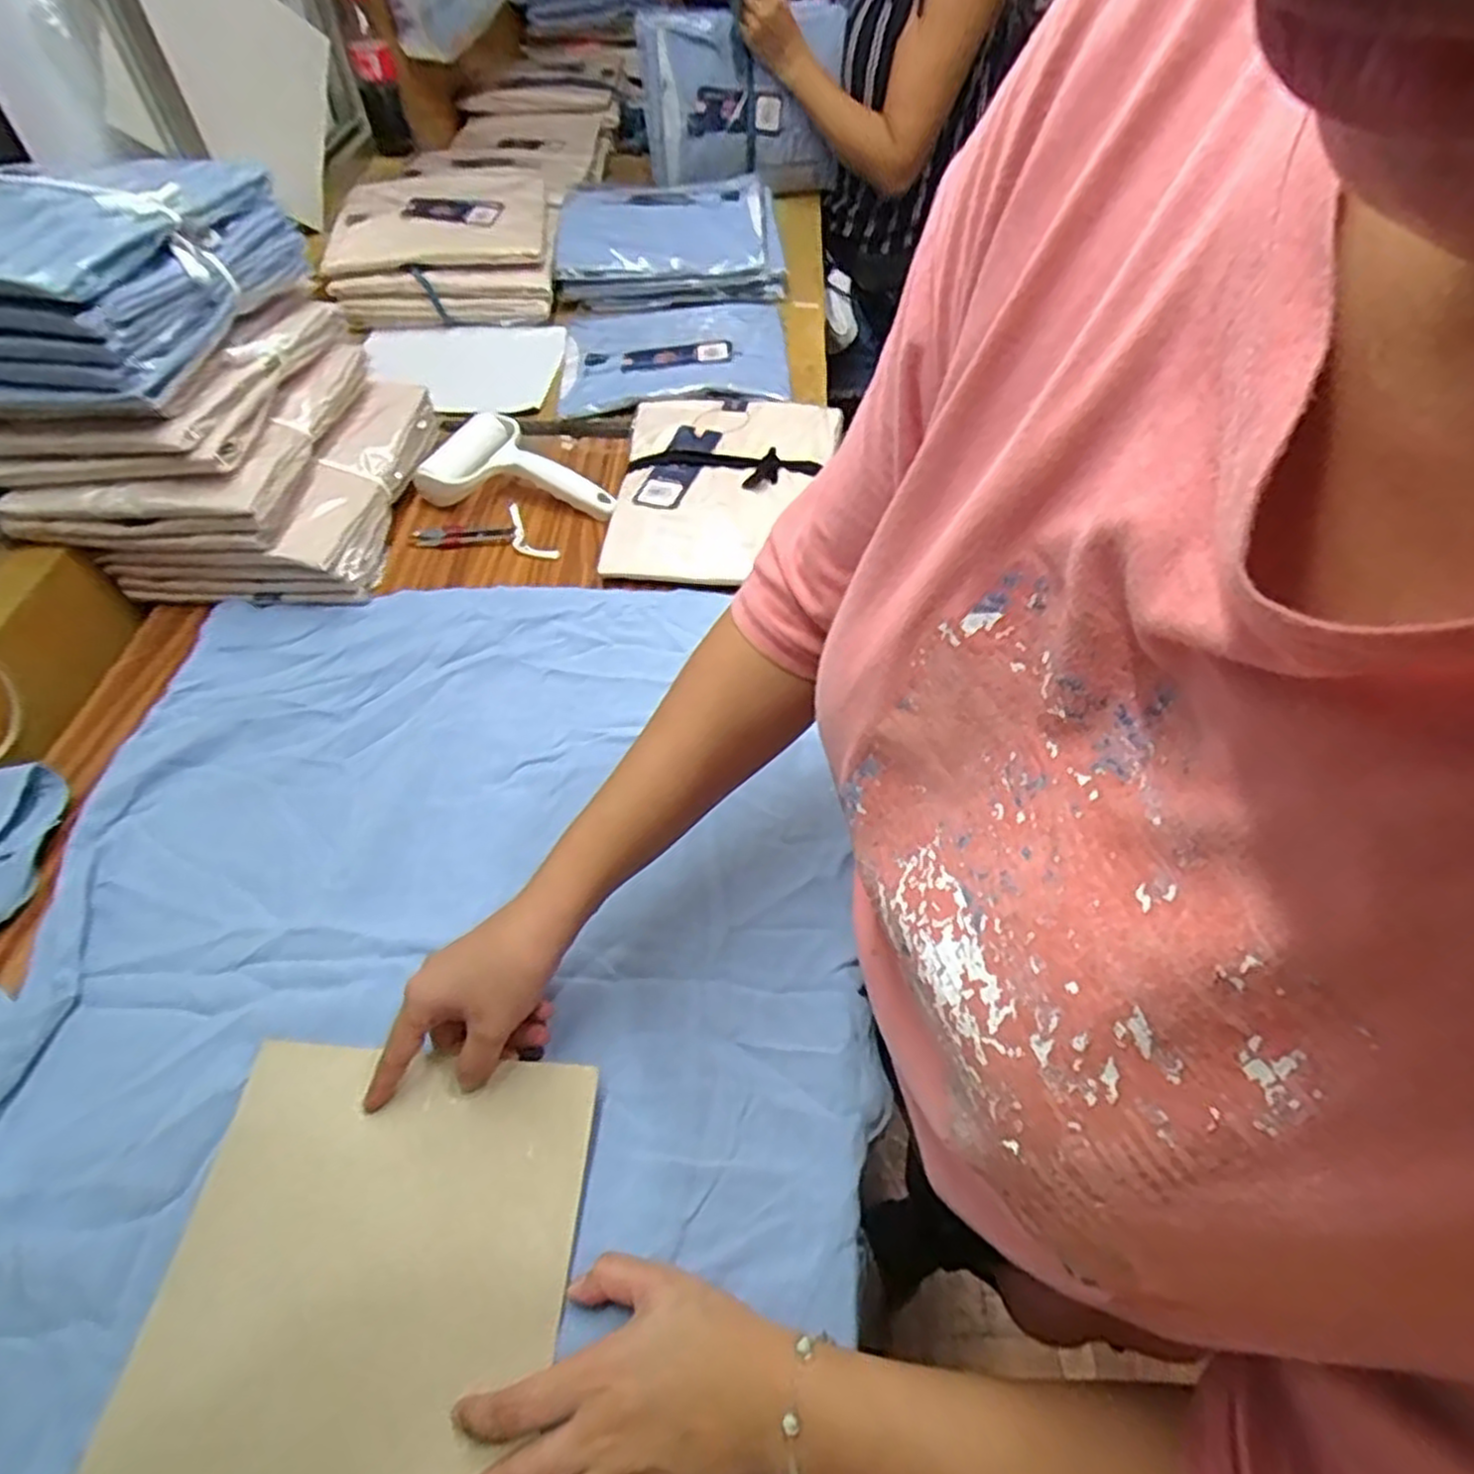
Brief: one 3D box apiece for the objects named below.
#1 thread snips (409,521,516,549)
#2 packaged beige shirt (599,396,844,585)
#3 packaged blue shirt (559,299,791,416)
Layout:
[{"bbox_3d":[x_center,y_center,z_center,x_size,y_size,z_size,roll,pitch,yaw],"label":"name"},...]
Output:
[{"bbox_3d":[-0.258,-0.193,0.726,0.096,0.008,0.030,-5,53,-4],"label":"thread snips"},{"bbox_3d":[-0.009,-0.247,0.750,0.205,0.036,0.256,3,53,2],"label":"packaged beige shirt"},{"bbox_3d":[-0.072,-0.445,0.881,0.250,0.023,0.216,-6,53,-4],"label":"packaged blue shirt"}]

